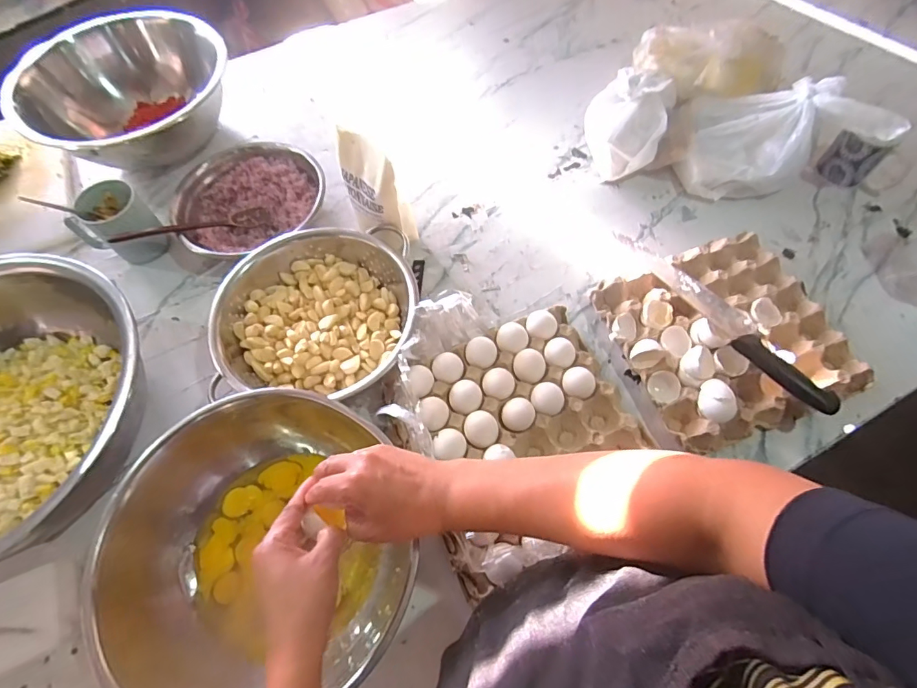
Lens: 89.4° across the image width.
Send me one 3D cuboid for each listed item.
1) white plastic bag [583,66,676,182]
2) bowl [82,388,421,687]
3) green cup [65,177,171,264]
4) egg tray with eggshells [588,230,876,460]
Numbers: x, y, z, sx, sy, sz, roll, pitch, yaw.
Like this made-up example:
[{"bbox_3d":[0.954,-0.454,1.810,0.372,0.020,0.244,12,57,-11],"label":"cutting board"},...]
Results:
[{"bbox_3d":[0.286,-0.383,0.794,0.135,0.121,0.180,20,65,12],"label":"white plastic bag"},{"bbox_3d":[-0.210,0.199,0.518,0.295,0.126,0.262,-15,63,-5],"label":"bowl"},{"bbox_3d":[-0.521,-0.177,0.721,0.079,0.103,0.100,38,70,19],"label":"green cup"},{"bbox_3d":[0.362,-0.017,0.637,0.280,0.054,0.273,-20,64,-7],"label":"egg tray with eggshells"}]

